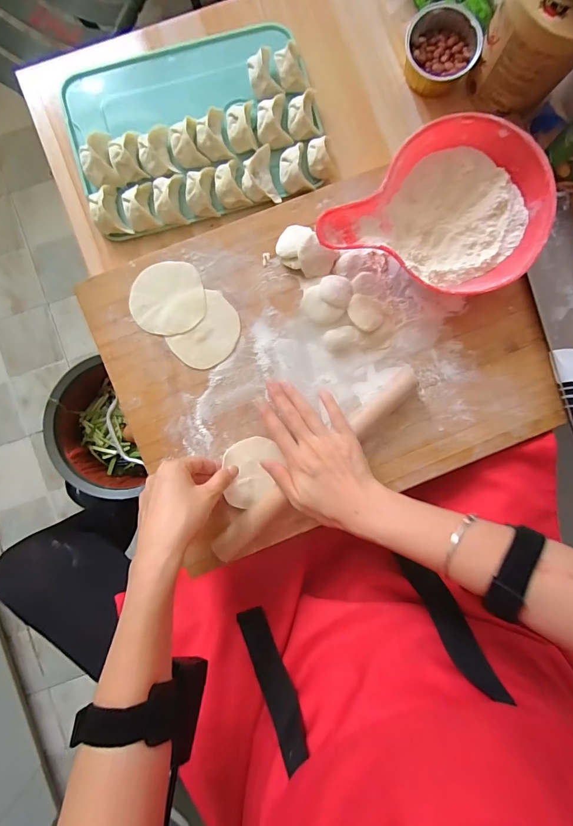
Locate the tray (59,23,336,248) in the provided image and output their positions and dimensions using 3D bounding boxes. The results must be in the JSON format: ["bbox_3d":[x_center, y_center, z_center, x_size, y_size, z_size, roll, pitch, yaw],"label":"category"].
[{"bbox_3d":[-0.103,-0.332,0.430,0.269,0.031,0.220,-13,88,-2],"label":"tray"}]

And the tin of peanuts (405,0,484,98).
[{"bbox_3d":[0.175,-0.411,0.435,0.073,0.043,0.067,0,88,-1],"label":"tin of peanuts"}]

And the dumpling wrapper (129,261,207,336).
[{"bbox_3d":[-0.130,-0.125,0.418,0.078,0.004,0.079,-9,88,-2],"label":"dumpling wrapper"}]

